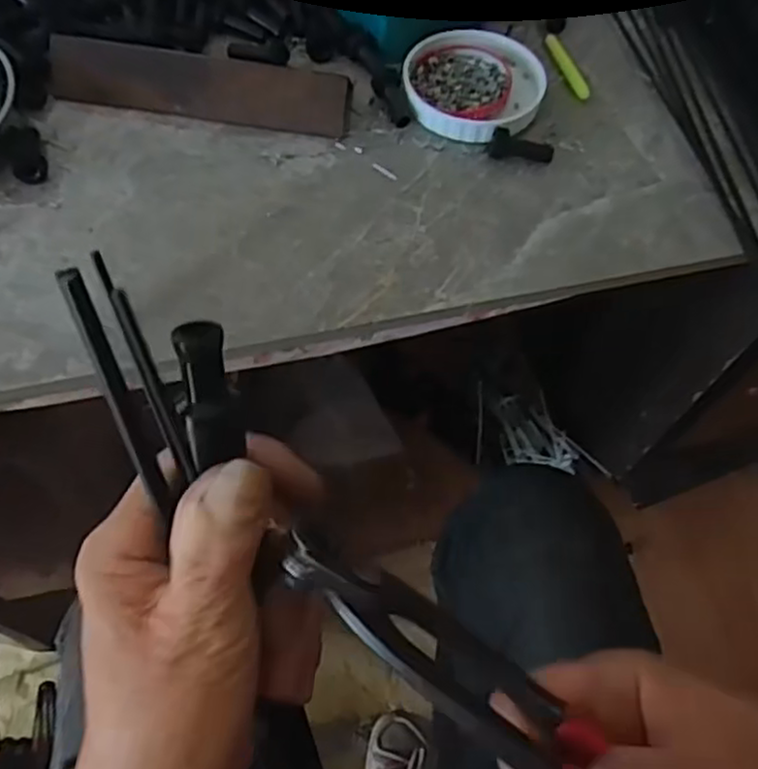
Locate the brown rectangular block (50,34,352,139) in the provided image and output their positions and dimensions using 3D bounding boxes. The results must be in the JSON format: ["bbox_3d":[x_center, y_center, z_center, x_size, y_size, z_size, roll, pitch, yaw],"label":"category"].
[{"bbox_3d":[-0.109,-0.183,0.436,0.182,0.038,0.013,9,21,1],"label":"brown rectangular block"}]

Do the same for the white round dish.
[{"bbox_3d":[0.062,-0.196,0.464,0.088,0.015,0.092,2,61,-3],"label":"white round dish"}]

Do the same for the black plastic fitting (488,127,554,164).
[{"bbox_3d":[0.087,-0.146,0.432,0.038,0.012,0.015,7,61,0],"label":"black plastic fitting"}]

